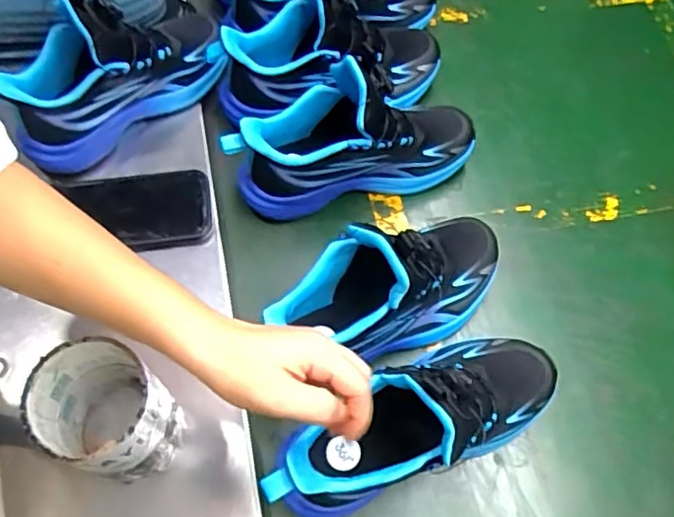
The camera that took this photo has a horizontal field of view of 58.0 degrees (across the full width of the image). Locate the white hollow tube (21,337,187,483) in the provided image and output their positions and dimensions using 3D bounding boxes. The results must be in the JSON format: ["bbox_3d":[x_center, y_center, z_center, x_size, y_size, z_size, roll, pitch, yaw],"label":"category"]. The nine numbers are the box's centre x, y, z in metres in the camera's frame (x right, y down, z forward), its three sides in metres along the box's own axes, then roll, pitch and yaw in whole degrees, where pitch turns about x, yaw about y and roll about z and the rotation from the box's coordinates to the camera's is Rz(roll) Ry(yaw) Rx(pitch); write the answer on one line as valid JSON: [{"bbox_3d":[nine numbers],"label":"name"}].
[{"bbox_3d":[-0.170,0.116,0.455,0.084,0.116,0.073,38,69,16],"label":"white hollow tube"}]

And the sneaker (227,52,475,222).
[{"bbox_3d":[0.018,-0.126,0.590,0.238,0.143,0.086,-13,64,-8],"label":"sneaker"}]

